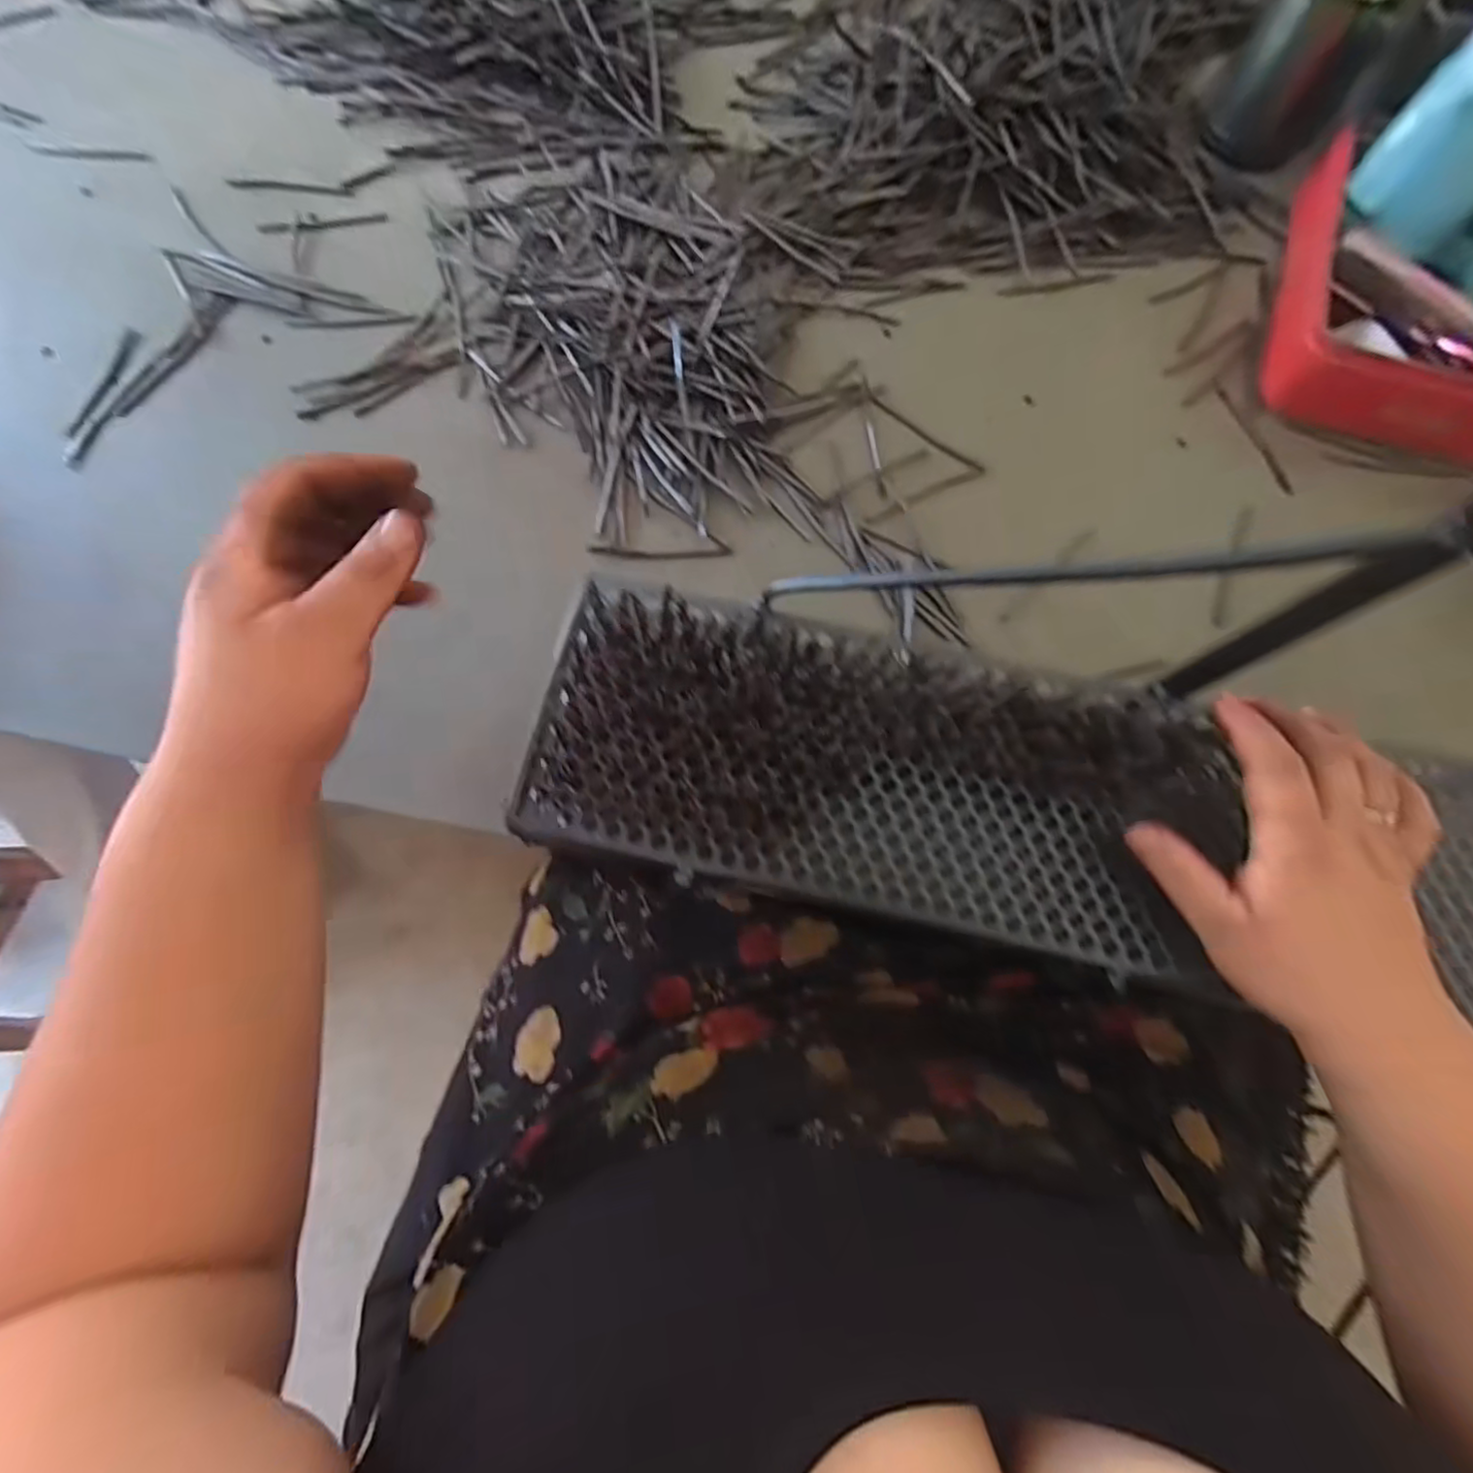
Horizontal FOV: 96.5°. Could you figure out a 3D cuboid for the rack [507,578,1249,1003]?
[{"bbox_3d":[0.061,0.018,0.328,0.328,0.038,0.138,13,75,4],"label":"rack"}]

